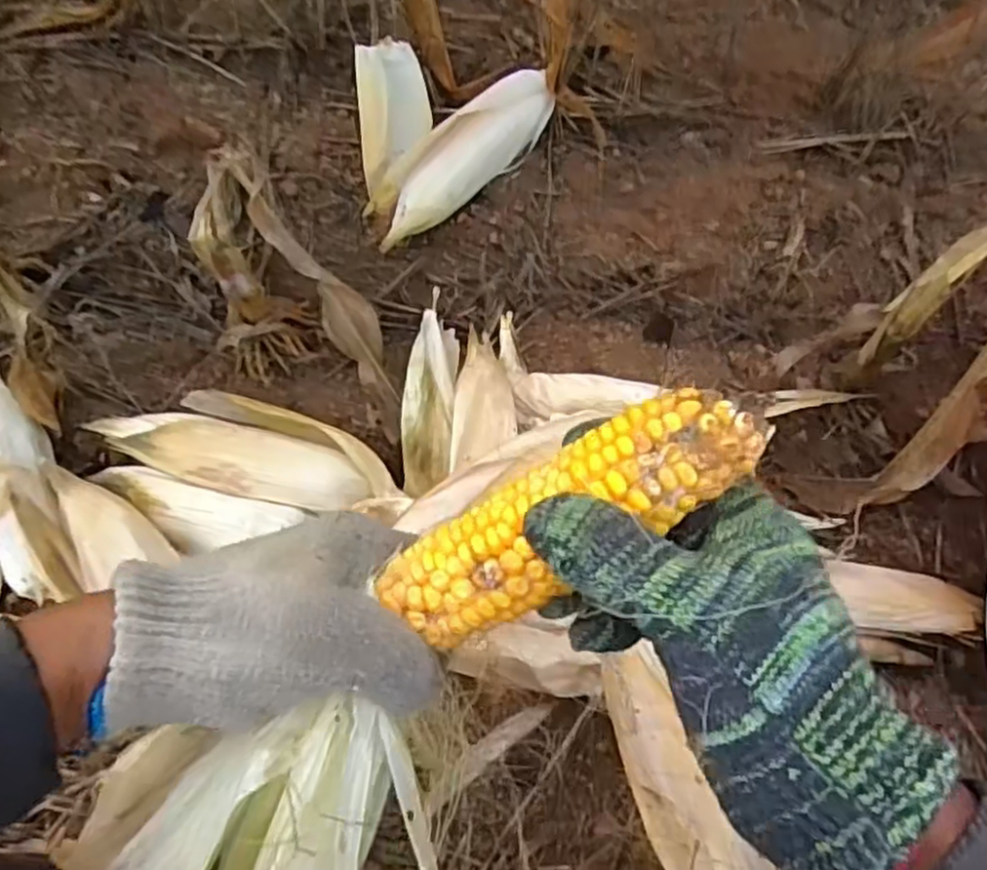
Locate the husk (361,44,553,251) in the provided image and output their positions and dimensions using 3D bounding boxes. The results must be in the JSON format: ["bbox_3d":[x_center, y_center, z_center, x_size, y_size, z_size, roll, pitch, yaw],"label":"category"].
[{"bbox_3d":[-0.045,-0.363,0.865,0.216,0.073,0.268,-9,66,-2],"label":"husk"}]

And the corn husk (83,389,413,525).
[{"bbox_3d":[-0.238,0.016,0.733,0.296,0.051,0.093,11,67,7],"label":"corn husk"}]

